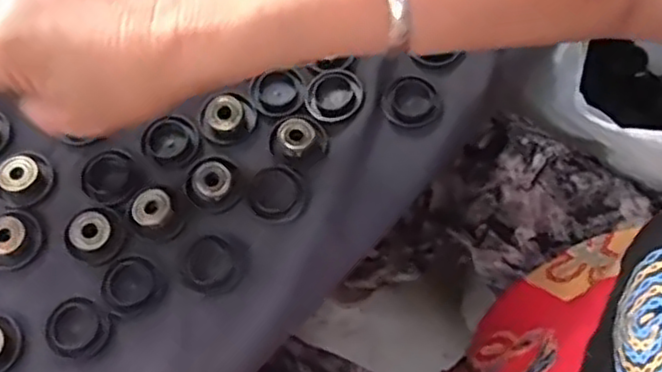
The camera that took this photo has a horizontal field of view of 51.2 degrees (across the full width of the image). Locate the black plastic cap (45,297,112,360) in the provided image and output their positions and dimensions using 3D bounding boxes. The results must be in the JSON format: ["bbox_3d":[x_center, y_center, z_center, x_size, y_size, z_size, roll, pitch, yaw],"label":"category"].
[{"bbox_3d":[-0.133,0.076,0.364,0.029,0.010,0.030,0,69,0],"label":"black plastic cap"}]

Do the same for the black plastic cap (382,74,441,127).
[{"bbox_3d":[0.048,-0.050,0.411,0.034,0.008,0.031,0,69,0],"label":"black plastic cap"}]

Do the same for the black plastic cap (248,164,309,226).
[{"bbox_3d":[-0.030,0.004,0.390,0.034,0.004,0.033,0,69,0],"label":"black plastic cap"}]

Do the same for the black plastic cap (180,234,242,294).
[{"bbox_3d":[-0.065,0.043,0.377,0.028,0.012,0.030,0,69,0],"label":"black plastic cap"}]

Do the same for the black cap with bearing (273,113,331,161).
[{"bbox_3d":[-0.017,-0.030,0.403,0.031,0.015,0.028,-11,69,-4],"label":"black cap with bearing"}]

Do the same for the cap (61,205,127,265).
[{"bbox_3d":[-0.130,0.027,0.381,0.029,0.016,0.031,0,69,0],"label":"cap"}]

